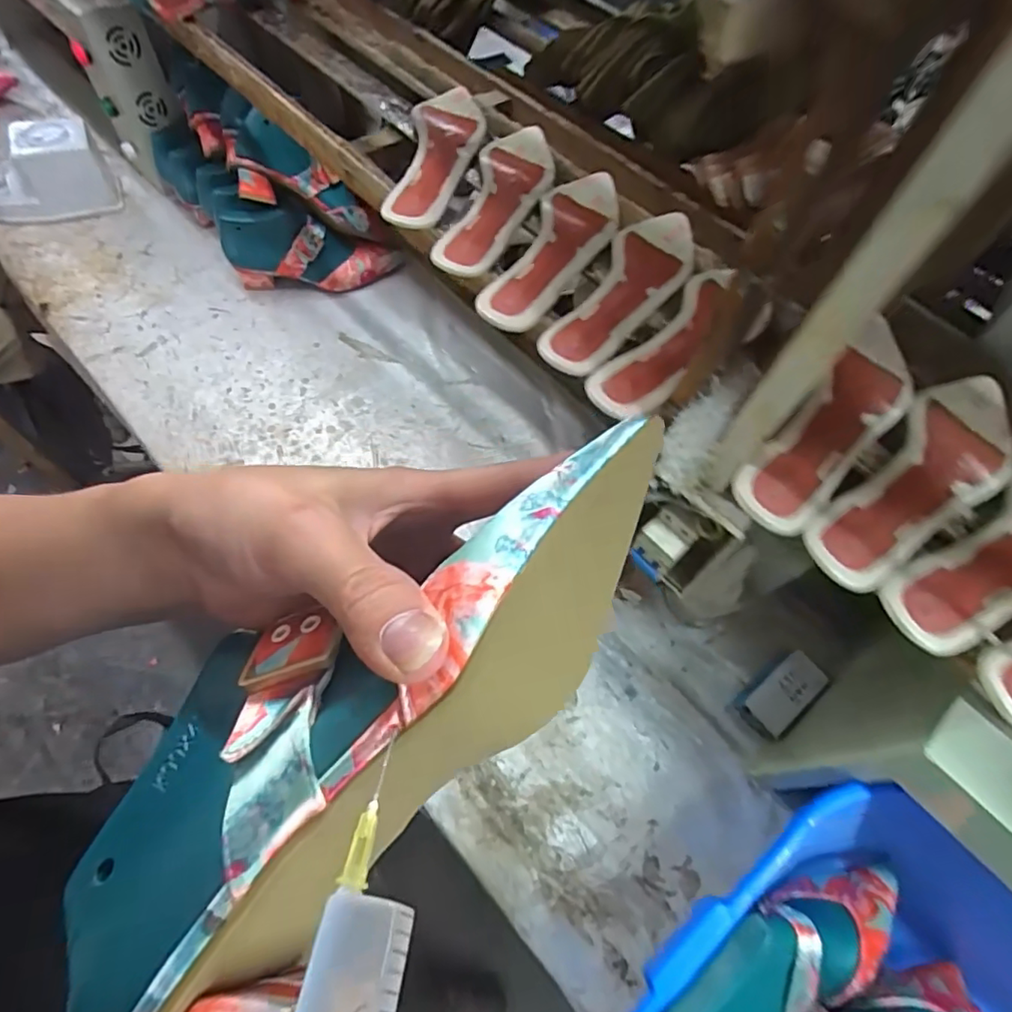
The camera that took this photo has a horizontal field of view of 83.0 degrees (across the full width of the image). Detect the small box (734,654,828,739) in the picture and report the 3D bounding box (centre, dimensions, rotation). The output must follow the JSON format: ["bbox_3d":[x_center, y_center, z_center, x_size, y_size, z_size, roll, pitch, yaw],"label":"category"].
[{"bbox_3d":[0.326,0.221,0.677,0.108,0.036,0.056,-34,70,-19],"label":"small box"}]

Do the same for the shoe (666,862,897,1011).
[{"bbox_3d":[0.237,0.375,0.474,0.278,0.069,0.097,-10,63,-28],"label":"shoe"}]

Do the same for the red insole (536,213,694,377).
[{"bbox_3d":[0.122,-0.217,0.556,0.075,0.017,0.255,30,65,11],"label":"red insole"}]

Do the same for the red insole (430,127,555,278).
[{"bbox_3d":[-0.004,-0.329,0.606,0.078,0.020,0.260,16,63,4],"label":"red insole"}]

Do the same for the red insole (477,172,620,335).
[{"bbox_3d":[0.053,-0.259,0.568,0.077,0.020,0.252,23,64,8],"label":"red insole"}]

